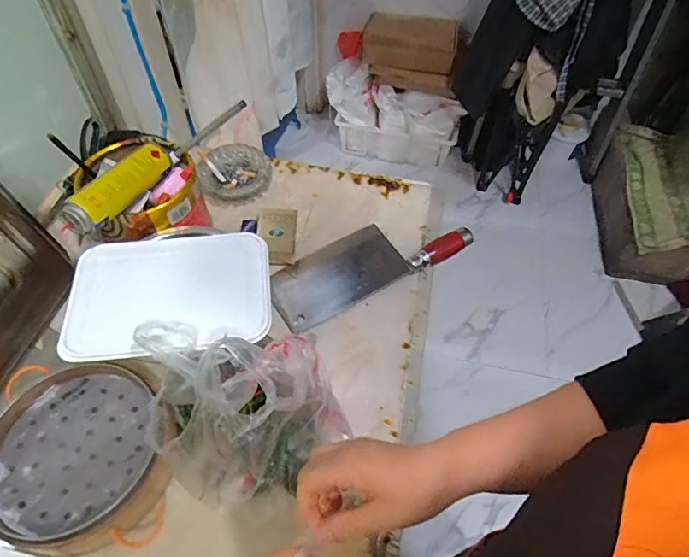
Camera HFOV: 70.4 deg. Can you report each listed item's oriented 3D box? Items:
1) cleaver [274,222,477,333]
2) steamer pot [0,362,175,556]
[{"bbox_3d":[0.032,-0.028,0.663,0.273,0.026,0.096,-24,59,-17],"label":"cleaver"},{"bbox_3d":[-0.263,0.173,0.489,0.169,0.049,0.183,1,55,-1],"label":"steamer pot"}]

